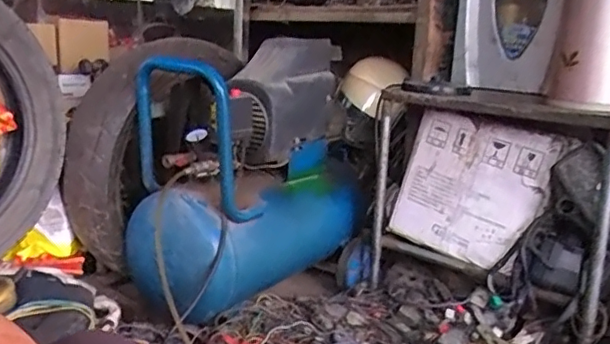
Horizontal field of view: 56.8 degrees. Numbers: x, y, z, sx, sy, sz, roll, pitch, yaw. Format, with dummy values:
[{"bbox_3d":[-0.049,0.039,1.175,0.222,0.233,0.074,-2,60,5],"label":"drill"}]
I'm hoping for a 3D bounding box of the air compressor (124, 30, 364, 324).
[{"bbox_3d":[-0.111,-0.033,1.323,0.322,0.477,0.728,10,15,26],"label":"air compressor"}]

